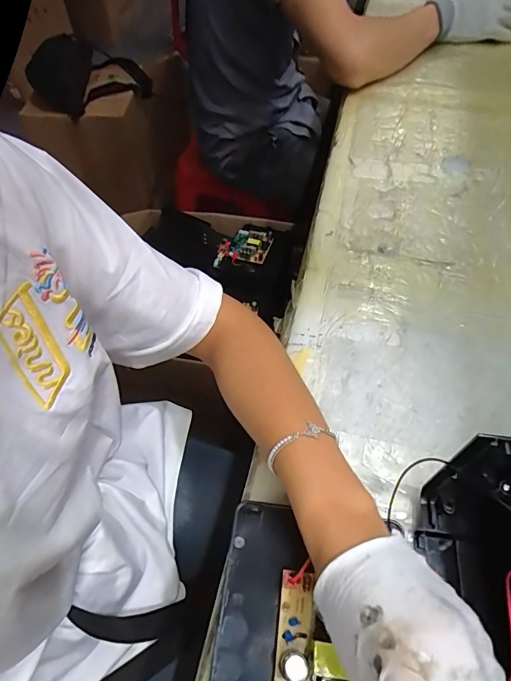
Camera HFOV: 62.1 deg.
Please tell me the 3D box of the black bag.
[{"bbox_3d":[-0.427,-0.683,1.092,0.284,0.115,0.222,-24,59,-15],"label":"black bag"}]

